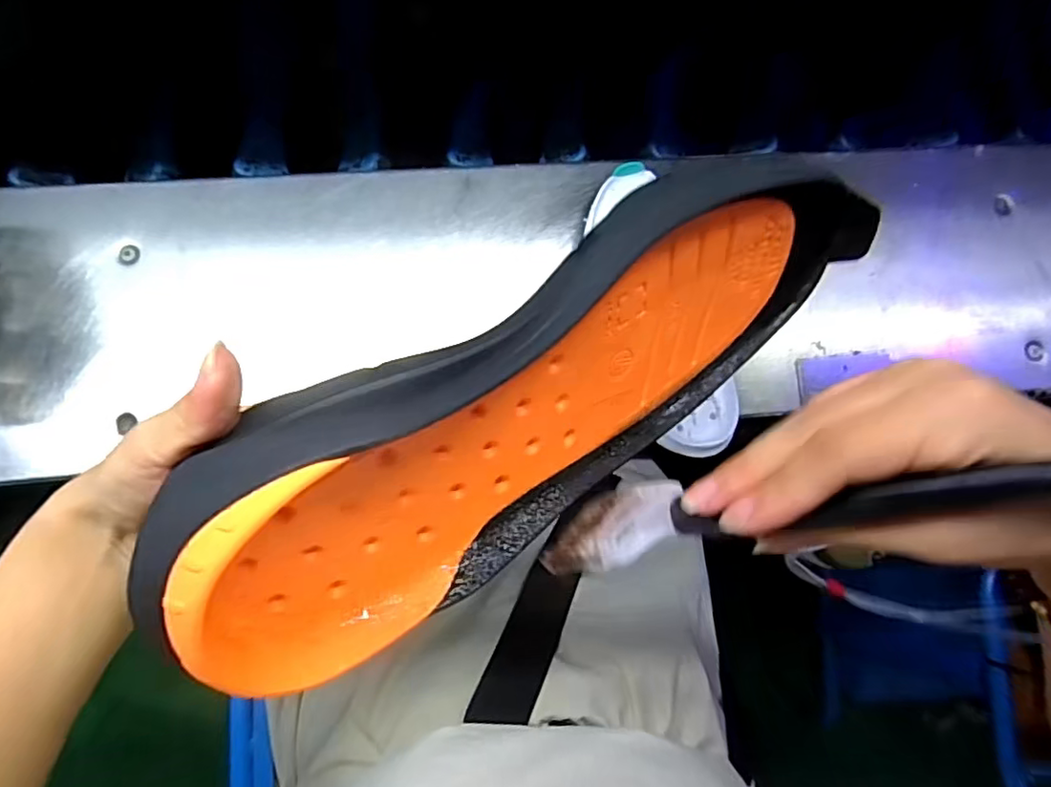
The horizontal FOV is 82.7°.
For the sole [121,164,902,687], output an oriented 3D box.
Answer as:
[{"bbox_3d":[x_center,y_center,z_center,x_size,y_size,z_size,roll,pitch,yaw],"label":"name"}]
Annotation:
[{"bbox_3d":[0.016,0.004,0.239,0.304,0.117,0.036,-31,45,-20],"label":"sole"}]

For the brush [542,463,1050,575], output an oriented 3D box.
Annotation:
[{"bbox_3d":[0.091,0.033,0.192,0.198,0.029,0.025,-19,83,34],"label":"brush"}]

